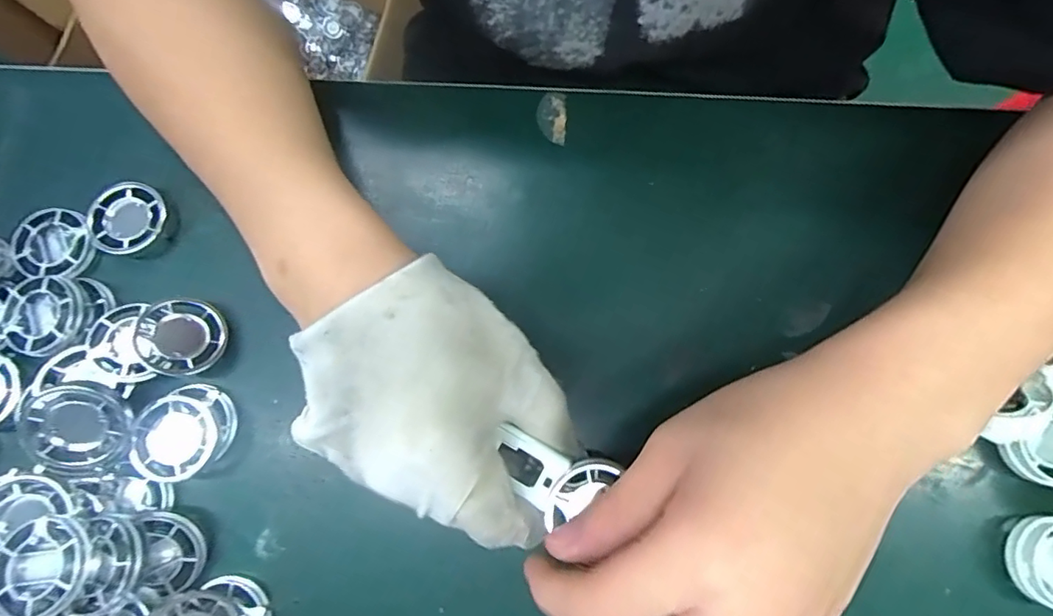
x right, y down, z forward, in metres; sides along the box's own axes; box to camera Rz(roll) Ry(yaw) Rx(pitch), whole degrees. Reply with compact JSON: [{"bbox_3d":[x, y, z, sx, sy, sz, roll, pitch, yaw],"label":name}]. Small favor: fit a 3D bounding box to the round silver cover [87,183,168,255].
[{"bbox_3d":[-0.206,-0.046,0.284,0.034,0.013,0.037,0,80,0],"label":"round silver cover"}]

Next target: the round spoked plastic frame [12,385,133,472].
[{"bbox_3d":[-0.196,0.053,0.238,0.038,0.008,0.036,-9,111,-24],"label":"round spoked plastic frame"}]

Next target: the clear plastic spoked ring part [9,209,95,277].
[{"bbox_3d":[-0.243,-0.032,0.282,0.040,0.010,0.036,20,81,3],"label":"clear plastic spoked ring part"}]

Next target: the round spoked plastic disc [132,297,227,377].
[{"bbox_3d":[-0.167,0.014,0.264,0.038,0.008,0.036,3,80,-18],"label":"round spoked plastic disc"}]

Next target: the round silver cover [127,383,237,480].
[{"bbox_3d":[-0.161,0.059,0.259,0.036,0.019,0.043,26,81,4],"label":"round silver cover"}]

